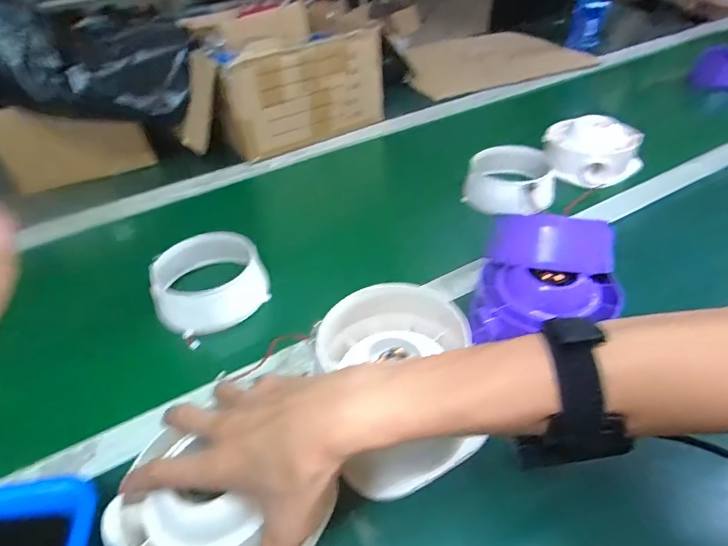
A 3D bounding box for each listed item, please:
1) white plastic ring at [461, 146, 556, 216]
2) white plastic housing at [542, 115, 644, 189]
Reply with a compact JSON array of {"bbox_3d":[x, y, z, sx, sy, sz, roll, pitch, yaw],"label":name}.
[{"bbox_3d":[0.219,-0.144,0.649,0.128,0.056,0.144,9,43,17],"label":"white plastic ring"},{"bbox_3d":[0.347,-0.189,0.681,0.146,0.065,0.108,17,46,24],"label":"white plastic housing"}]

